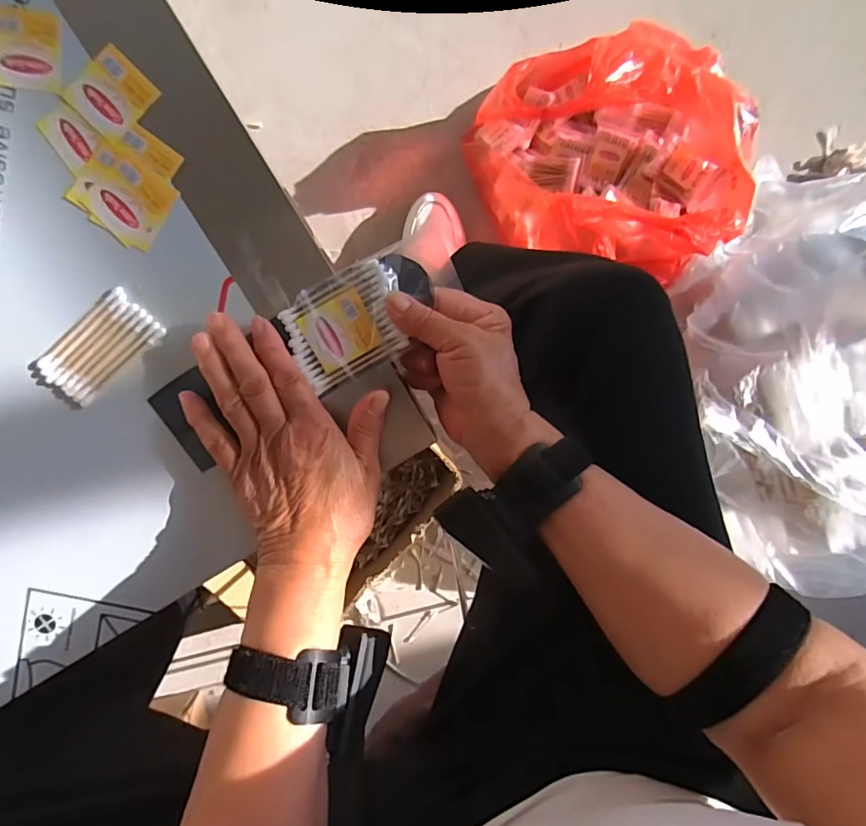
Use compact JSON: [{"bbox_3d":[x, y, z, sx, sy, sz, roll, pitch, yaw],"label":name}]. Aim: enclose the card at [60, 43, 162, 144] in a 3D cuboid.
[{"bbox_3d":[-0.194,-0.192,0.295,0.039,0.004,0.043,44,93,-7],"label":"card"}]

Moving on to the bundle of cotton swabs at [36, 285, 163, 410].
[{"bbox_3d":[-0.212,-0.042,0.313,0.074,0.005,0.039,-42,97,2],"label":"bundle of cotton swabs"}]

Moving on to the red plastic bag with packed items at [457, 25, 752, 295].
[{"bbox_3d":[0.244,-0.338,0.653,0.316,0.236,0.310,-22,98,0],"label":"red plastic bag with packed items"}]

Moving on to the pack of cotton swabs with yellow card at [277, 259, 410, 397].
[{"bbox_3d":[-0.054,-0.057,0.316,0.077,0.008,0.059,-29,98,-1],"label":"pack of cotton swabs with yellow card"}]

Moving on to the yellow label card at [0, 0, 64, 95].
[{"bbox_3d":[-0.239,-0.215,0.289,0.040,0.004,0.045,8,96,-4],"label":"yellow label card"}]

